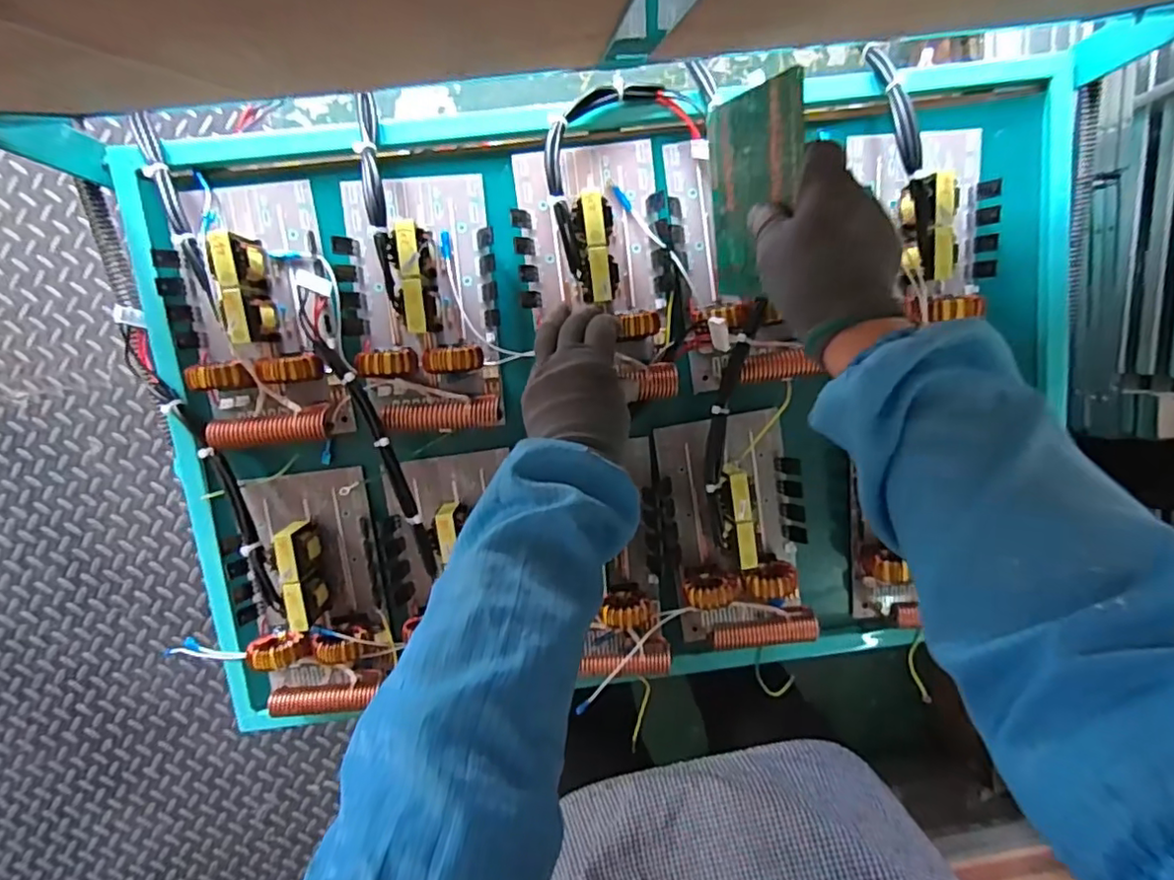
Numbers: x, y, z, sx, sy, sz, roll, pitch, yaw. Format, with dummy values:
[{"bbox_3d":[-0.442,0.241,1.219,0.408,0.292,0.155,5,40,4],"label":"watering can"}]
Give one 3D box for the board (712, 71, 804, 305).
[{"bbox_3d":[0.126,-0.182,0.456,0.005,0.116,0.142,-11,108,-13],"label":"board"}]

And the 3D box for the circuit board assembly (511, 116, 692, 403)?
[{"bbox_3d":[0.017,-0.151,0.535,0.150,0.057,0.222,-6,99,-2],"label":"circuit board assembly"}]

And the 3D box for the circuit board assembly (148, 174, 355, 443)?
[{"bbox_3d":[-0.292,-0.109,0.527,0.147,0.058,0.233,-11,99,-1],"label":"circuit board assembly"}]

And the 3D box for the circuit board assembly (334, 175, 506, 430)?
[{"bbox_3d":[-0.151,-0.122,0.534,0.136,0.054,0.220,-3,98,-2],"label":"circuit board assembly"}]

